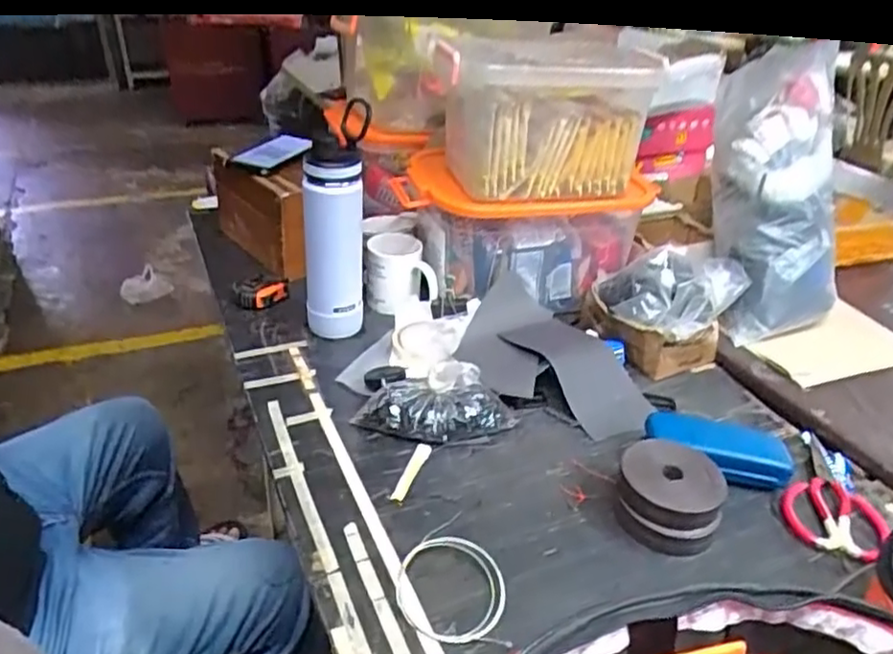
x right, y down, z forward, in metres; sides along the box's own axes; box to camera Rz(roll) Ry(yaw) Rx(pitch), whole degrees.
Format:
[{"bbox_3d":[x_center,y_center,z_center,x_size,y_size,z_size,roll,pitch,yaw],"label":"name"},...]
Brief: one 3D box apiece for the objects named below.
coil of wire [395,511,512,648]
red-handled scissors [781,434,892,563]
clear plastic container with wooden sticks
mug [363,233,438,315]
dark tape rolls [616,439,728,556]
[{"bbox_3d":[0.003,0.214,0.576,0.092,0.010,0.134,1,31,-3],"label":"coil of wire"},{"bbox_3d":[0.407,0.171,0.700,0.091,0.018,0.176,12,33,15],"label":"red-handled scissors"},{"bbox_3d":[0.105,-0.275,0.889,0.324,0.201,0.216,-9,33,-18],"label":"clear plastic container with wooden sticks"},{"bbox_3d":[-0.069,-0.069,0.927,0.088,0.089,0.111,-10,33,-19],"label":"mug"},{"bbox_3d":[0.217,0.163,0.640,0.094,0.052,0.095,9,32,11],"label":"dark tape rolls"}]

